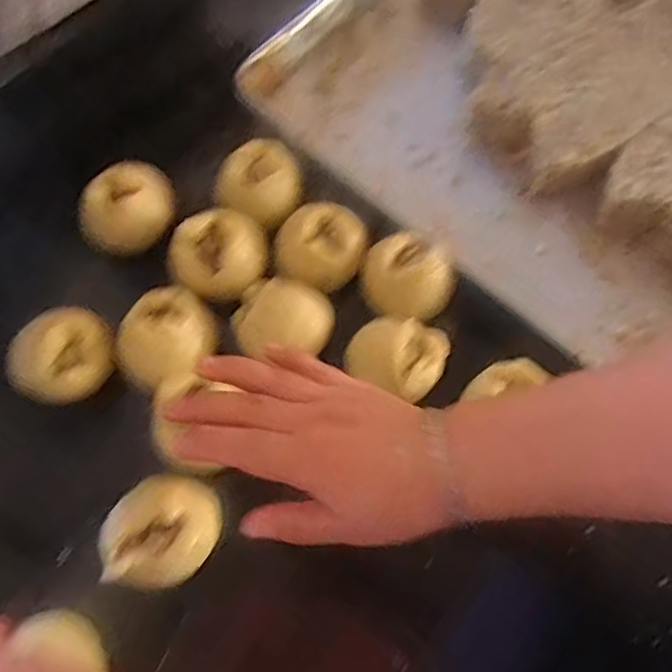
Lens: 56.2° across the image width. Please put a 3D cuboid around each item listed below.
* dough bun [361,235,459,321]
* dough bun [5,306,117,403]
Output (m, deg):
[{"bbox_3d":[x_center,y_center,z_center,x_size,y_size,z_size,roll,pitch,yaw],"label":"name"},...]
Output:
[{"bbox_3d":[0.062,-0.050,0.533,0.077,0.036,0.067,-24,72,-10],"label":"dough bun"},{"bbox_3d":[-0.214,0.015,0.495,0.062,0.038,0.077,31,72,10],"label":"dough bun"}]

